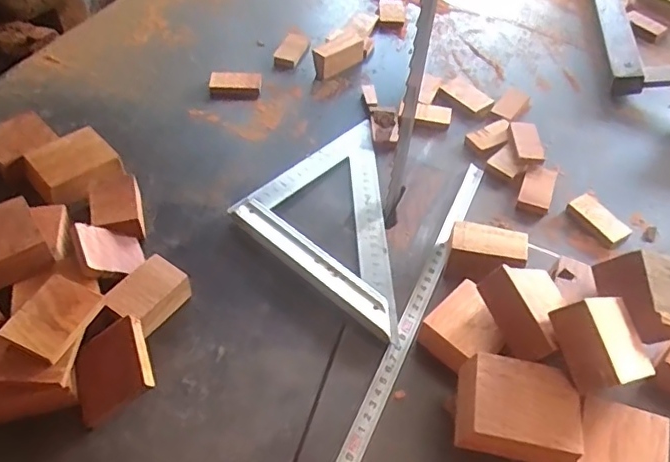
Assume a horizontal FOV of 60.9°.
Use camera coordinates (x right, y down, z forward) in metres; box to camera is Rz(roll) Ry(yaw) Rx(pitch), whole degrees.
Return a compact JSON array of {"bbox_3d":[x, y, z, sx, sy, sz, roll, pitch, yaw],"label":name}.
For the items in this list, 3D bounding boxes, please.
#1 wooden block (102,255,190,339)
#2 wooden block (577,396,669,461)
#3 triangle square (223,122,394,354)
[{"bbox_3d":[-0.141,0.049,0.431,0.037,0.035,0.055,28,54,18],"label":"wooden block"},{"bbox_3d":[0.183,0.147,0.373,0.053,0.029,0.061,21,52,13],"label":"wooden block"},{"bbox_3d":[-0.019,-0.013,0.502,0.146,0.016,0.240,1,50,-3],"label":"triangle square"}]

